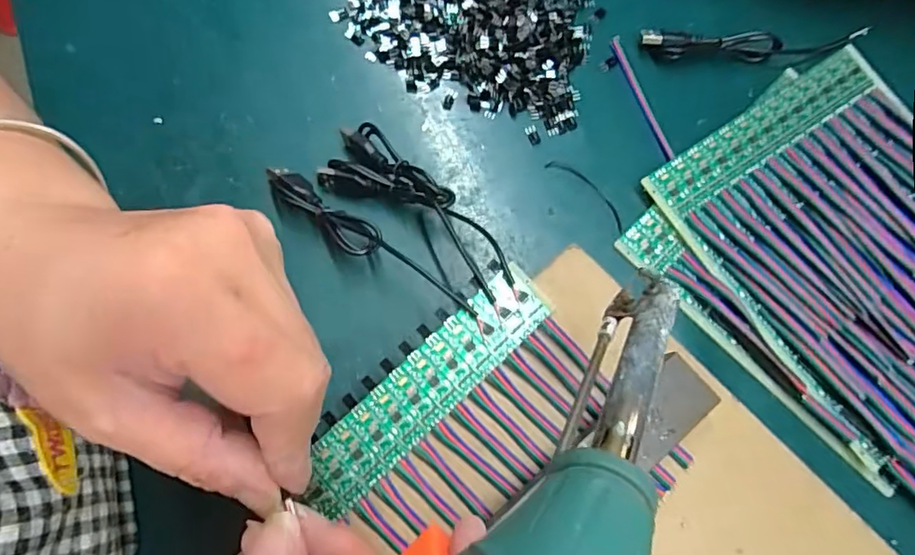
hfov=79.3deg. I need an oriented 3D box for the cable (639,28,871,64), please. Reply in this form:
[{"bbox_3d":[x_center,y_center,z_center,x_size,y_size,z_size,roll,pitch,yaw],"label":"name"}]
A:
[{"bbox_3d":[0.193,-0.151,0.352,0.148,0.012,0.020,-2,75,-2],"label":"cable"}]

